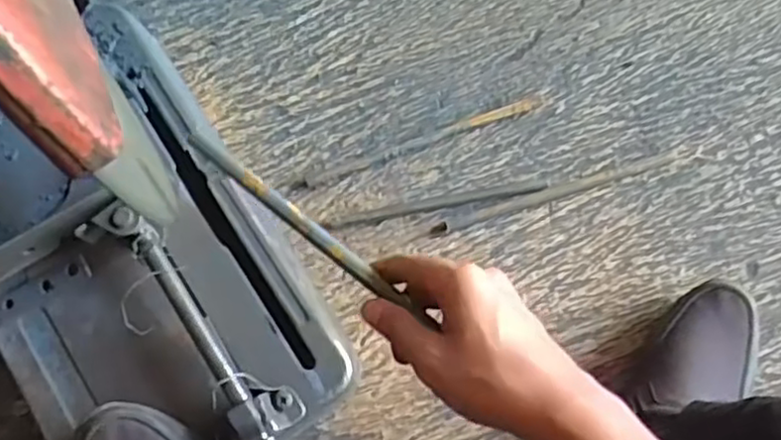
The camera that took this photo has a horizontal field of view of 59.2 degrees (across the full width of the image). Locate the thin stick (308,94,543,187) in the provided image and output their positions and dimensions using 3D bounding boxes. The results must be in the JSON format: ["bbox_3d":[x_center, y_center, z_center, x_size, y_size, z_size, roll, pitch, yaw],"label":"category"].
[{"bbox_3d":[0.037,-0.082,0.709,0.256,0.007,0.014,-19,76,-5],"label":"thin stick"}]

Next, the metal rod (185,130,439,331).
[{"bbox_3d":[-0.051,0.004,0.410,0.179,0.010,0.011,37,79,11],"label":"metal rod"}]

